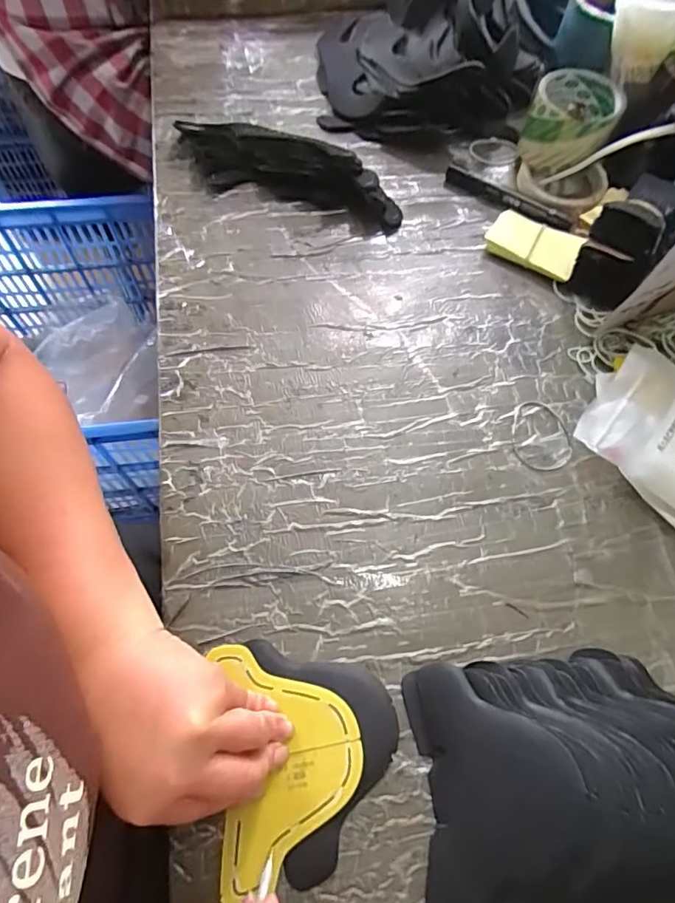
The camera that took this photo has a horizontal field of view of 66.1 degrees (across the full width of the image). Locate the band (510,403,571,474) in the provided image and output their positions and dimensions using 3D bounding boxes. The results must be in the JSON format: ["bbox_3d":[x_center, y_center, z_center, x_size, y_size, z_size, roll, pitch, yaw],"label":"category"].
[{"bbox_3d":[0.173,-0.013,0.441,0.051,0.004,0.068,7,64,2],"label":"band"}]

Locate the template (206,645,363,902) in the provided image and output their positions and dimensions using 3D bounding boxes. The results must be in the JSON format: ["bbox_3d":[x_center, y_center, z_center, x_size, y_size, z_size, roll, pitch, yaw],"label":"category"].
[{"bbox_3d":[-0.030,0.188,0.322,0.087,0.006,0.132,-6,64,-5],"label":"template"}]

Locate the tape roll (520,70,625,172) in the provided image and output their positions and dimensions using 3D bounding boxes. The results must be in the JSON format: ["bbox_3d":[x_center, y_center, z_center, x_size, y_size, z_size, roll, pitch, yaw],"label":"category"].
[{"bbox_3d":[0.245,-0.347,0.547,0.083,0.068,0.090,24,65,10],"label":"tape roll"}]

